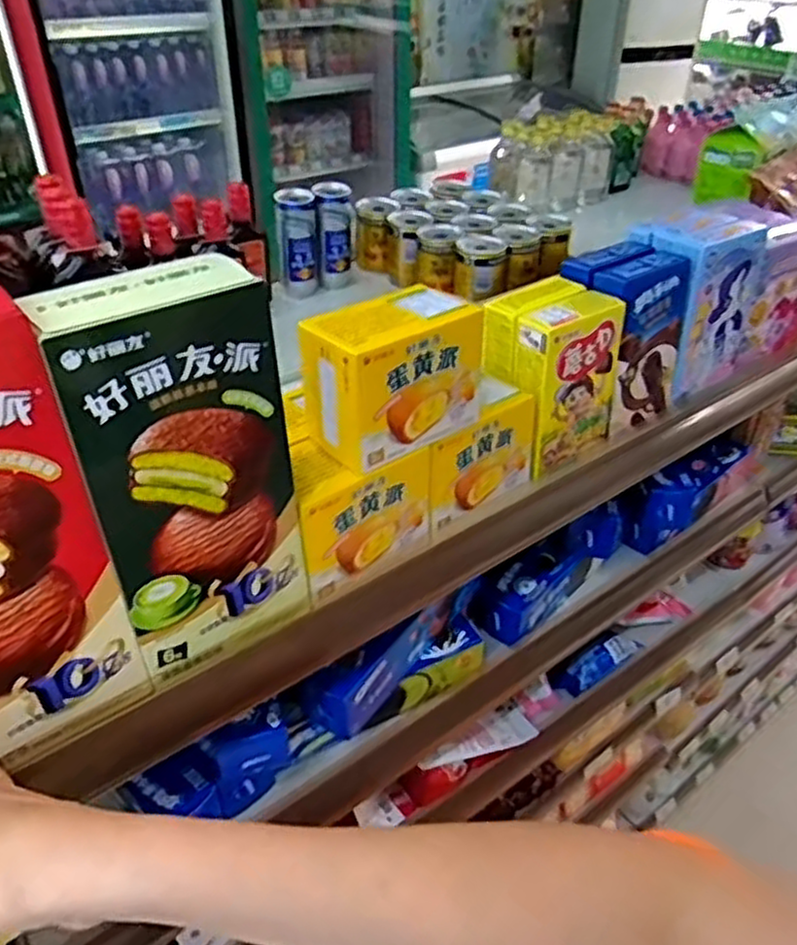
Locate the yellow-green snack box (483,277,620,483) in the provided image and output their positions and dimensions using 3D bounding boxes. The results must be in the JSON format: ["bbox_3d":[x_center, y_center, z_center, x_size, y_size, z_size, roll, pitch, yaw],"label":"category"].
[{"bbox_3d":[0.126,-0.084,0.625,0.095,0.129,0.076,-24,44,-30],"label":"yellow-green snack box"}]

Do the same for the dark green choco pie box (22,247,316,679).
[{"bbox_3d":[-0.119,0.001,0.424,0.116,0.220,0.065,-24,43,-29],"label":"dark green choco pie box"}]

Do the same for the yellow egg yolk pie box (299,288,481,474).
[{"bbox_3d":[-0.002,-0.068,0.504,0.120,0.084,0.065,-26,45,-31],"label":"yellow egg yolk pie box"}]

